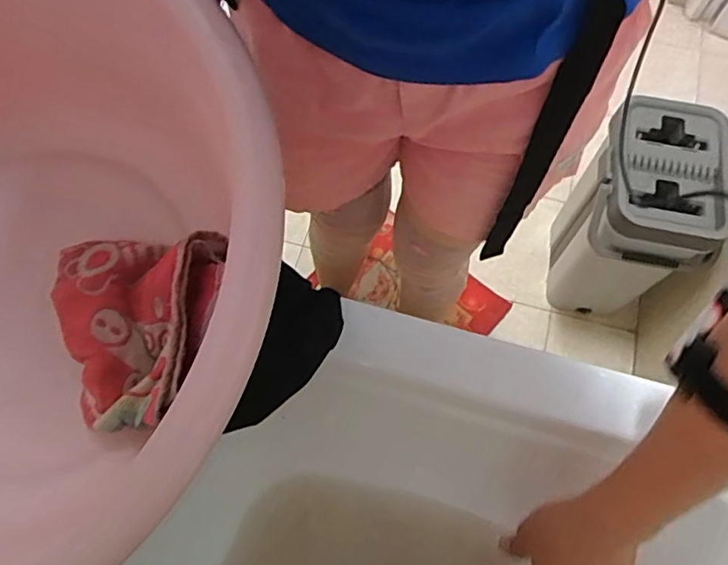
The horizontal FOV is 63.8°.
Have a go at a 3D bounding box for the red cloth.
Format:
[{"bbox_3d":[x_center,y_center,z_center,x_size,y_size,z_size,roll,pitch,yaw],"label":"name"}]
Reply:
[{"bbox_3d":[-0.143,0.030,0.366,0.103,0.081,0.117,2,65,-1],"label":"red cloth"}]

